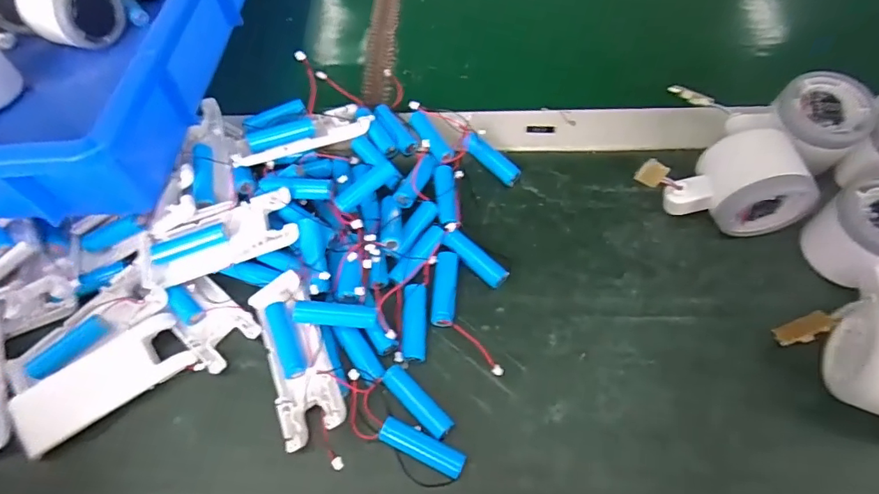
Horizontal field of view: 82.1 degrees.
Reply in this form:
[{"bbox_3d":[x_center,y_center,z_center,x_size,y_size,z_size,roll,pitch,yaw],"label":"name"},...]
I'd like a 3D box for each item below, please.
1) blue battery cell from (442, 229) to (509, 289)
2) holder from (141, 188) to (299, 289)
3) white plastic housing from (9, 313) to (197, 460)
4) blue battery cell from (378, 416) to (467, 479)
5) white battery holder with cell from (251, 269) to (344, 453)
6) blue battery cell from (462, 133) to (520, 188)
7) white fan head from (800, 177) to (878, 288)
[{"bbox_3d":[0.024,0.008,0.350,0.014,0.013,0.051,-41,67,-19],"label":"blue battery cell"},{"bbox_3d":[-0.148,-0.004,0.345,0.101,0.031,0.041,-18,62,-8],"label":"holder"},{"bbox_3d":[-0.208,0.083,0.313,0.098,0.013,0.038,-33,65,-16],"label":"white plastic housing"},{"bbox_3d":[-0.010,0.117,0.292,0.050,0.012,0.015,23,64,14],"label":"blue battery cell"},{"bbox_3d":[-0.089,0.068,0.315,0.039,0.025,0.103,-20,62,-9],"label":"white battery holder with cell"},{"bbox_3d":[0.039,-0.068,0.384,0.052,0.014,0.014,42,69,9],"label":"blue battery cell"},{"bbox_3d":[0.273,-0.010,0.324,0.063,0.054,0.053,-34,65,-16],"label":"white fan head"}]

